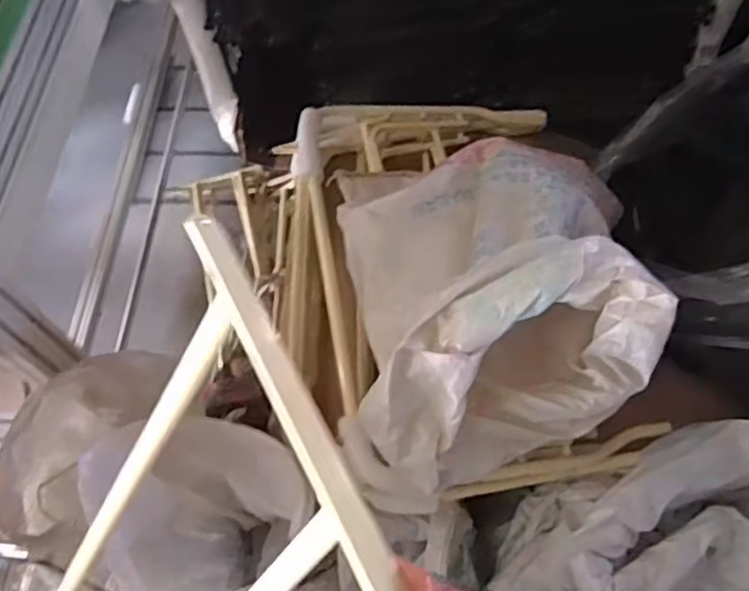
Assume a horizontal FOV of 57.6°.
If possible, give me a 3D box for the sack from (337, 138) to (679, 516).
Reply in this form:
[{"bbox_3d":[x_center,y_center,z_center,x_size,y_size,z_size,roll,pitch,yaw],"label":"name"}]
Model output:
[{"bbox_3d":[0.163,-0.025,0.995,0.494,0.321,0.507,-14,61,-3],"label":"sack"}]

